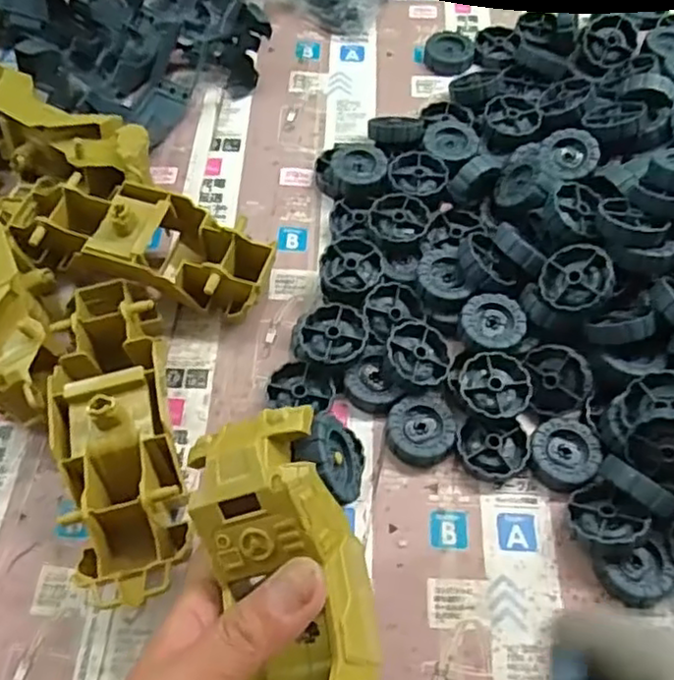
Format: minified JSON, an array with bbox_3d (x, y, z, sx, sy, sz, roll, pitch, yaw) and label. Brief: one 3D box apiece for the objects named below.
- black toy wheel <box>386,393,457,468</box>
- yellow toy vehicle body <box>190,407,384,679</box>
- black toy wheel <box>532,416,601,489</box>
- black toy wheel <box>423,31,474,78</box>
[{"bbox_3d":[0.048,0.051,0.382,0.037,0.013,0.039,-1,61,1],"label":"black toy wheel"},{"bbox_3d":[-0.016,0.110,0.250,0.061,0.053,0.176,-10,70,-3],"label":"yellow toy vehicle body"},{"bbox_3d":[0.125,0.064,0.373,0.036,0.012,0.040,13,62,9],"label":"black toy wheel"},{"bbox_3d":[0.088,-0.225,0.533,0.037,0.011,0.040,-1,61,1],"label":"black toy wheel"}]

